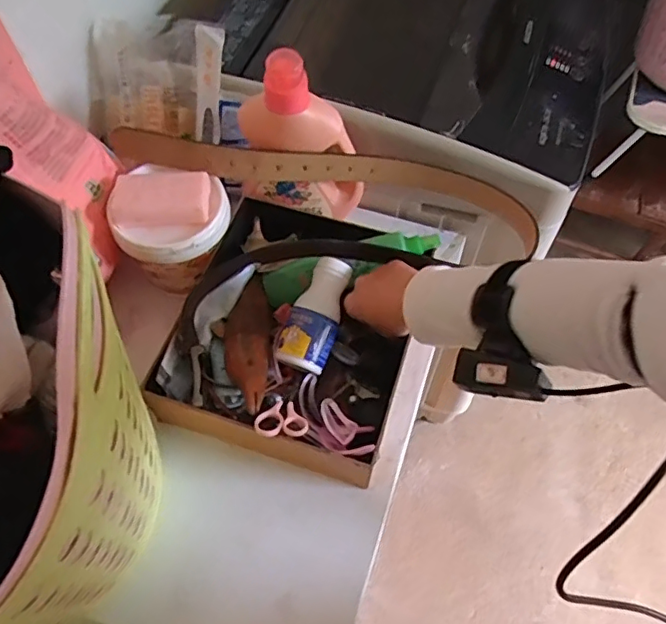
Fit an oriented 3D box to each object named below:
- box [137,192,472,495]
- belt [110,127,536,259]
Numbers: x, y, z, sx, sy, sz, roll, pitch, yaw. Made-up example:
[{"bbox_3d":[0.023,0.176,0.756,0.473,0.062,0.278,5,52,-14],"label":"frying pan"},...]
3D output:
[{"bbox_3d":[-0.026,0.019,0.639,0.274,0.110,0.281,17,61,10],"label":"box"},{"bbox_3d":[-0.006,-0.169,0.658,0.491,0.056,0.082,12,60,7],"label":"belt"}]

